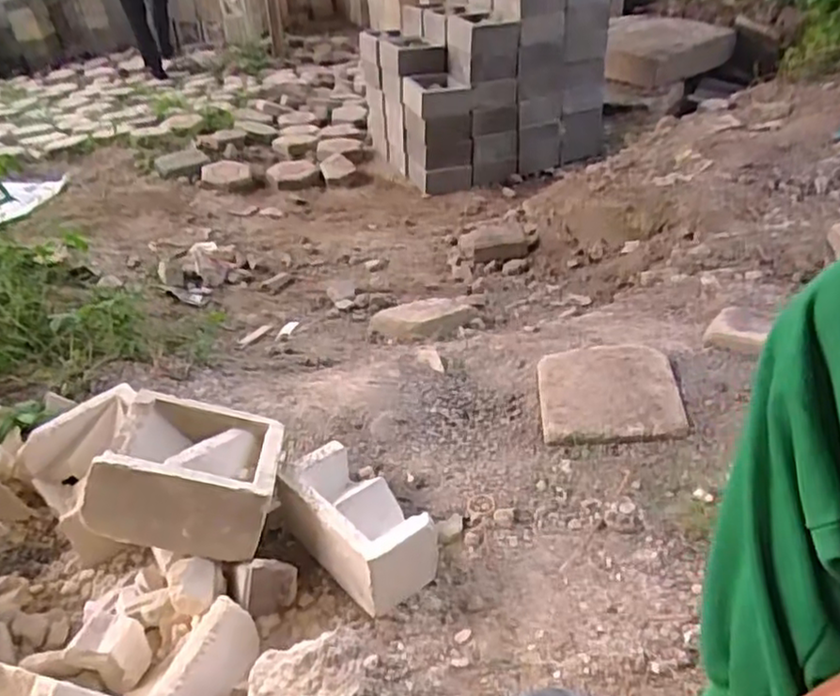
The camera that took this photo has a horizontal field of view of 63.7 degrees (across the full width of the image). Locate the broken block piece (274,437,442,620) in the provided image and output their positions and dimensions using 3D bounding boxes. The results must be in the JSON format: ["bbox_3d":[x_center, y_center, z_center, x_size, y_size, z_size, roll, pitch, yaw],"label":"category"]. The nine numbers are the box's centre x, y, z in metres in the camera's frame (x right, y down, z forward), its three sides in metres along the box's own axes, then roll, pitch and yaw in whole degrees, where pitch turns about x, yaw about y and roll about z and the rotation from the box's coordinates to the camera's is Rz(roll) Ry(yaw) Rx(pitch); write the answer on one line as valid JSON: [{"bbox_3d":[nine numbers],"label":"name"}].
[{"bbox_3d":[-0.085,0.216,0.848,0.101,0.106,0.205,-29,38,-33],"label":"broken block piece"}]

